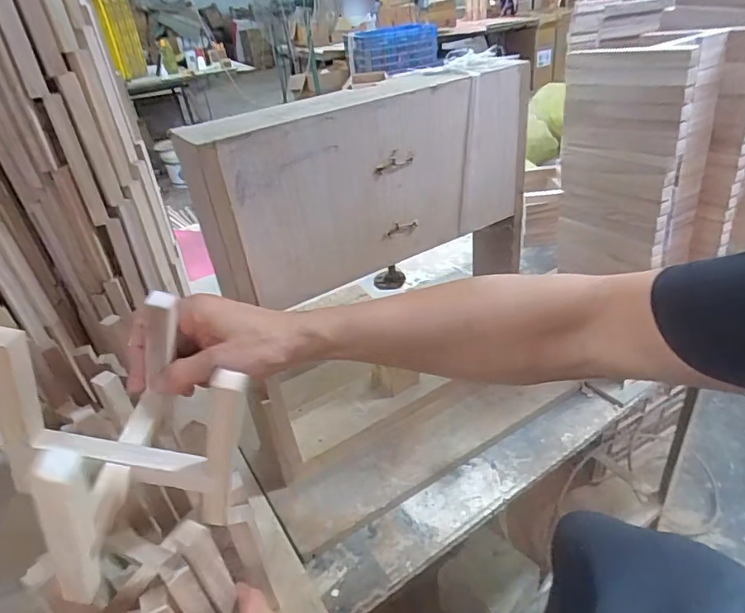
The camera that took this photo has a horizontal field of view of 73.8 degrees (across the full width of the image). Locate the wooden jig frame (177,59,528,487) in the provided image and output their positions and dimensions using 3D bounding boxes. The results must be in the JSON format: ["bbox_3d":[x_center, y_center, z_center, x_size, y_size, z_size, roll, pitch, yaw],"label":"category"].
[{"bbox_3d":[0.003,-0.144,0.550,0.392,0.176,0.077,-21,36,-22],"label":"wooden jig frame"}]

